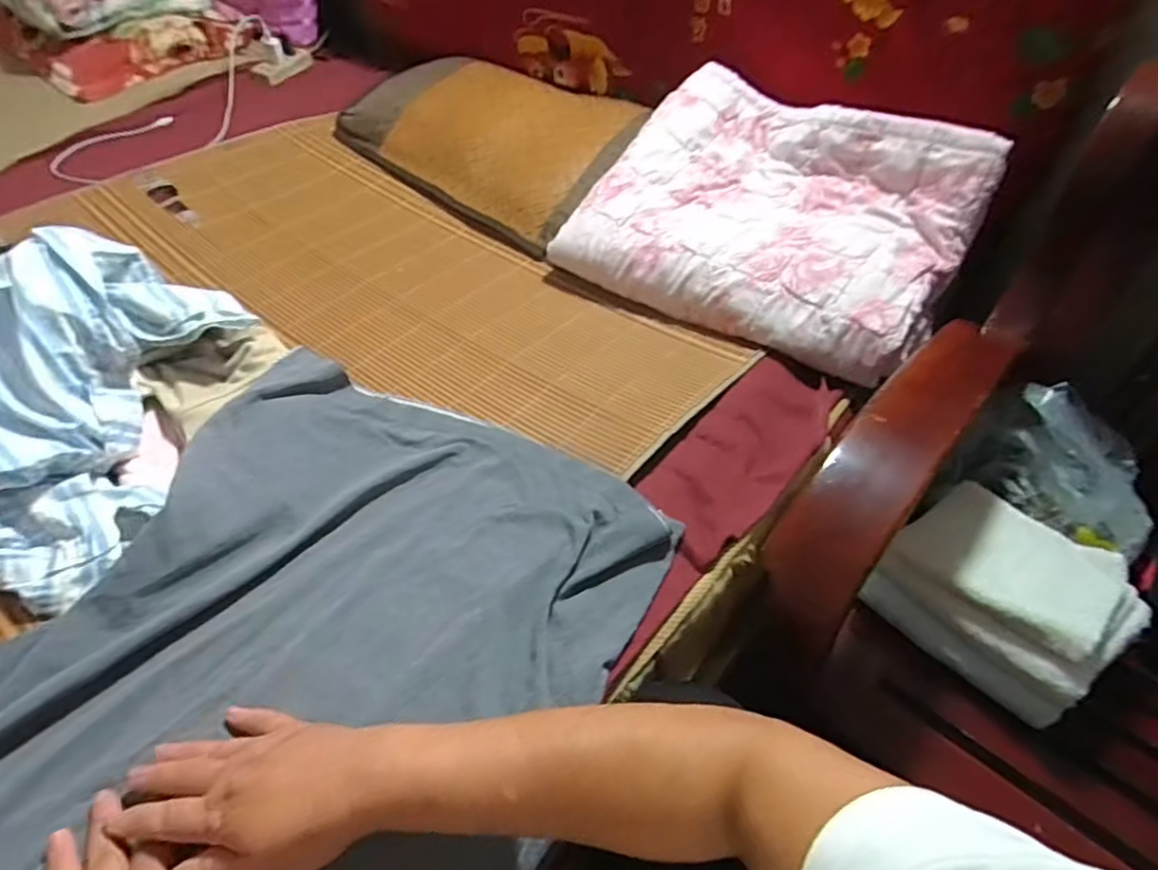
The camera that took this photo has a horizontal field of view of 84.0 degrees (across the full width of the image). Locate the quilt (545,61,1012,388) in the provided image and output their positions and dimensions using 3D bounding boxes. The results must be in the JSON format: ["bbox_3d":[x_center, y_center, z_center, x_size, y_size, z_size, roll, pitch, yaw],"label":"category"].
[{"bbox_3d":[0.235,-0.287,0.794,0.442,0.060,0.348,28,73,23],"label":"quilt"}]

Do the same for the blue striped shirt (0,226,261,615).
[{"bbox_3d":[-0.470,-0.063,0.596,0.244,0.162,0.341,14,49,13],"label":"blue striped shirt"}]

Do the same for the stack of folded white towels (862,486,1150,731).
[{"bbox_3d":[0.405,0.139,0.602,0.167,0.096,0.178,-28,53,-23],"label":"stack of folded white towels"}]

